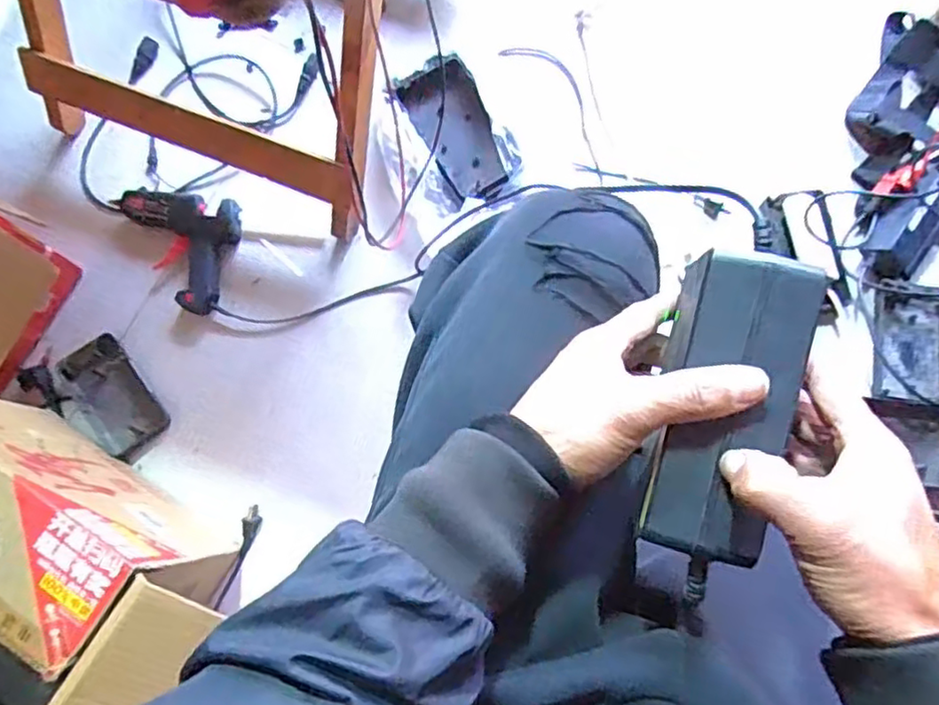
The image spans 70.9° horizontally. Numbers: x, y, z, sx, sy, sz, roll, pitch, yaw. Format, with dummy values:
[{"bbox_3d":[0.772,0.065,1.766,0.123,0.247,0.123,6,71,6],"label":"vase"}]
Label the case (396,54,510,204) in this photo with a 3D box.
[{"bbox_3d":[-0.013,-0.295,0.900,0.102,0.042,0.206,-28,79,-5],"label":"case"}]

